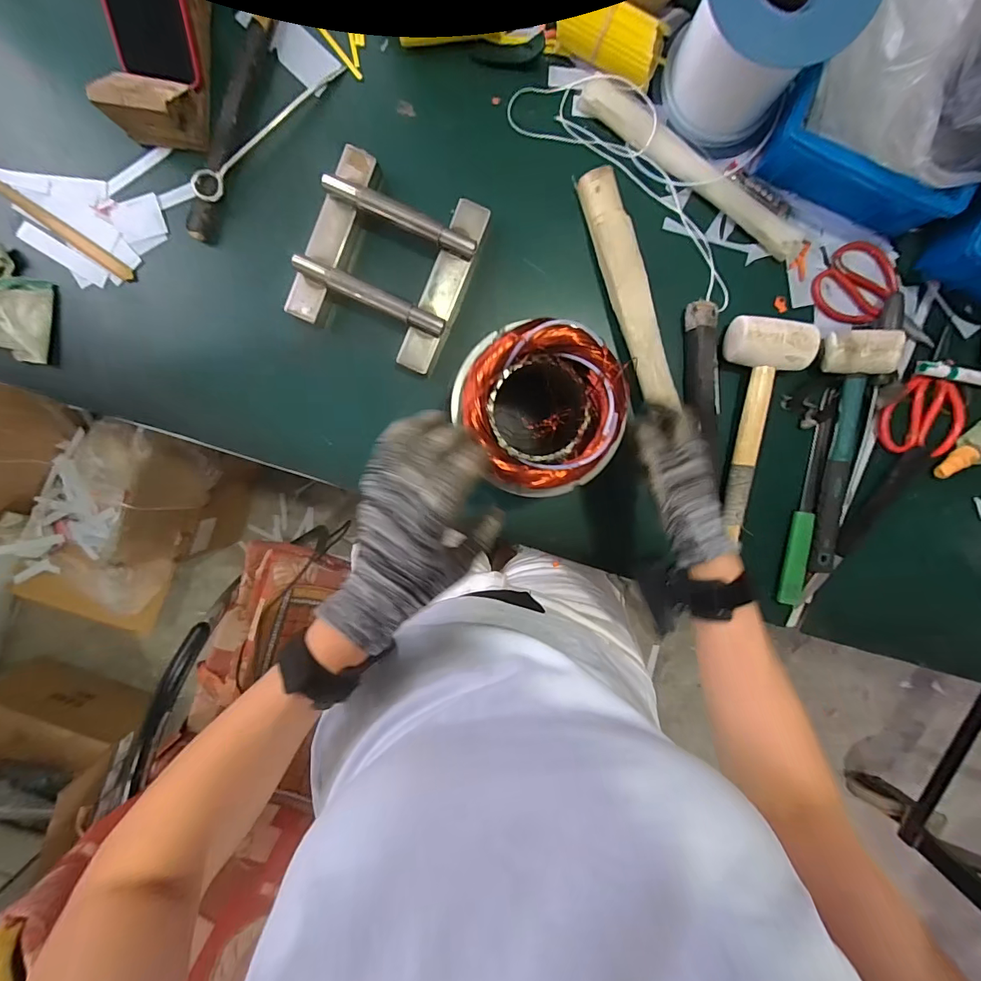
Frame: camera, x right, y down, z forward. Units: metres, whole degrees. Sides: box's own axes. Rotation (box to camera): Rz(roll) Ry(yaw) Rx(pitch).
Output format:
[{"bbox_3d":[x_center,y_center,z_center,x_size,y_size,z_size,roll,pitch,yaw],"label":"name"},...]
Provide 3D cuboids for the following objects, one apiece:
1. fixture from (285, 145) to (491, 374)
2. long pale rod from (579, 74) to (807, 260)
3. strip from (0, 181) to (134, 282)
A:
[{"bbox_3d":[-0.117,-0.260,0.513,0.174,0.045,0.190,24,95,-3],"label":"fixture"},{"bbox_3d":[0.235,-0.368,0.512,0.302,0.026,0.038,35,95,-4],"label":"long pale rod"},{"bbox_3d":[-0.512,-0.313,0.522,0.207,0.004,0.017,35,95,-4],"label":"strip"}]

